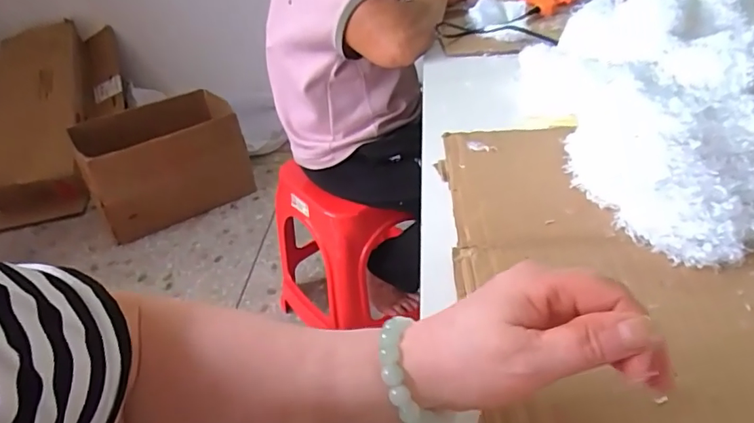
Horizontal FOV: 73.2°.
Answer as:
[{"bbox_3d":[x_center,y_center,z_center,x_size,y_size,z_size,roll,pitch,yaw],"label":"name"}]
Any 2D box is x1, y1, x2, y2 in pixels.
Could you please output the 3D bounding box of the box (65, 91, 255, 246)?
[{"bbox_3d":[-0.712,-0.172,1.747,0.494,0.287,0.345,-17,39,-16],"label":"box"}]

